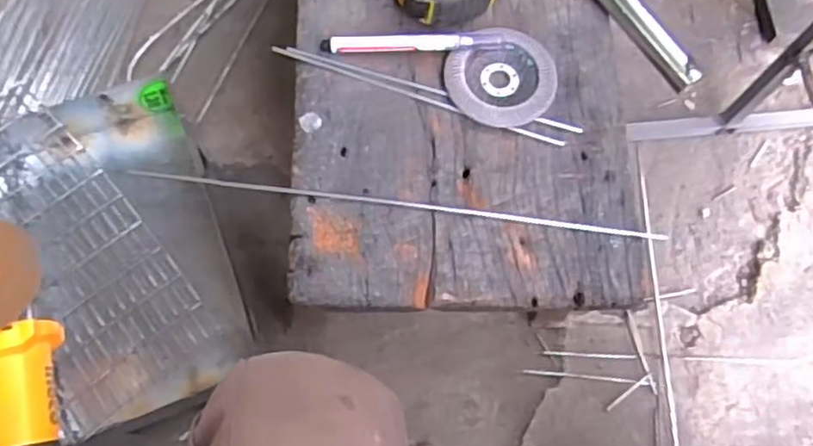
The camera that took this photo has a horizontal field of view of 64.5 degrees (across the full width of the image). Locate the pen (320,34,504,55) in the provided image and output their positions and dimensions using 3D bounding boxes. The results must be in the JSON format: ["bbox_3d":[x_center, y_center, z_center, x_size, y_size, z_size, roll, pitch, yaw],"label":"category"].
[{"bbox_3d":[0.003,-0.134,0.482,0.131,0.014,0.012,-1,72,-2],"label":"pen"}]

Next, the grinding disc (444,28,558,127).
[{"bbox_3d":[0.072,-0.107,0.480,0.078,0.022,0.074,1,72,-2],"label":"grinding disc"}]

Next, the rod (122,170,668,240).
[{"bbox_3d":[-0.007,-0.014,0.454,0.374,0.007,0.008,7,72,0],"label":"rod"}]

